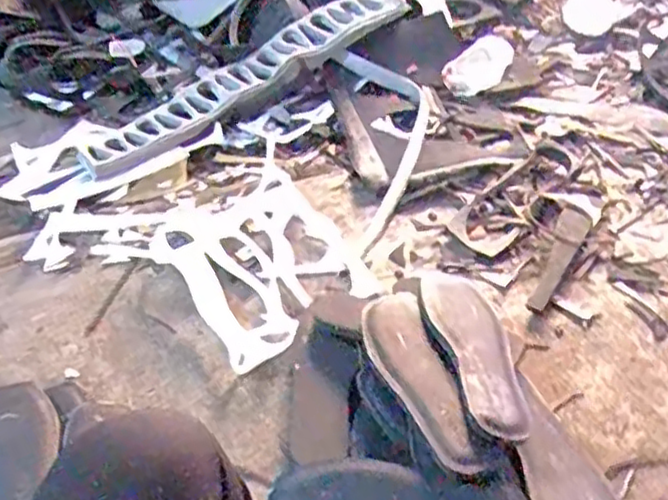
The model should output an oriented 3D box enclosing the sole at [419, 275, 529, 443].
[{"bbox_3d":[0.156,0.106,0.794,0.077,0.030,0.248,-9,42,-5],"label":"sole"}]

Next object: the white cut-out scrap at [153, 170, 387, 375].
[{"bbox_3d":[-0.092,0.015,0.994,0.242,0.032,0.288,-26,46,-23],"label":"white cut-out scrap"}]

